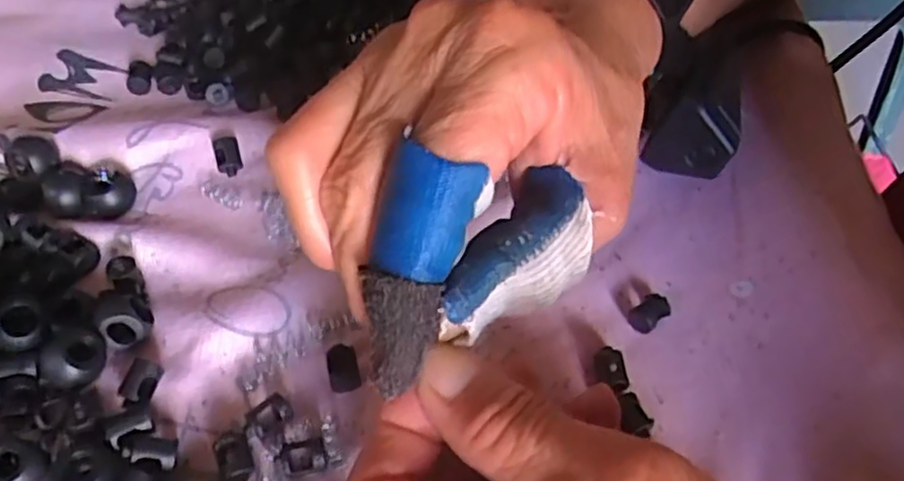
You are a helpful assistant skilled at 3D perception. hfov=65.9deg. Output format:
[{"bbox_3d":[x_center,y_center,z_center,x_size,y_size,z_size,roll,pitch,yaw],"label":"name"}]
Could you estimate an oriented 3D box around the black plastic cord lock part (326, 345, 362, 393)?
[{"bbox_3d":[-0.036,0.042,0.228,0.010,0.007,0.014,-12,54,-13],"label":"black plastic cord lock part"}]

